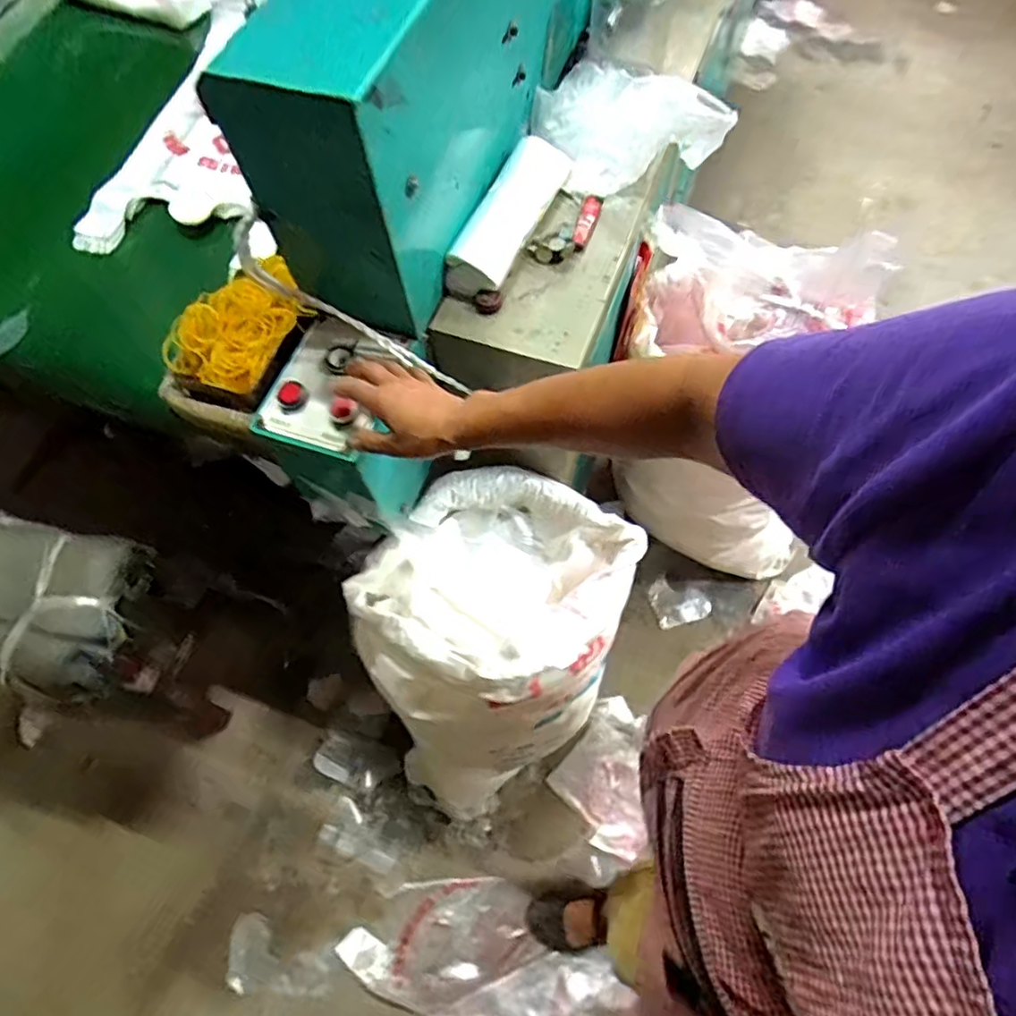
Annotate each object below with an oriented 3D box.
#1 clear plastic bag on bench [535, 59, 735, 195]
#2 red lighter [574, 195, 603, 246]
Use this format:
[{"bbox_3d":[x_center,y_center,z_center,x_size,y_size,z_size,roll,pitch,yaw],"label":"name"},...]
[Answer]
[{"bbox_3d":[0.130,-0.443,0.704,0.211,0.089,0.133,37,74,15],"label":"clear plastic bag on bench"},{"bbox_3d":[0.091,-0.329,0.694,0.022,0.012,0.085,13,69,7],"label":"red lighter"}]

